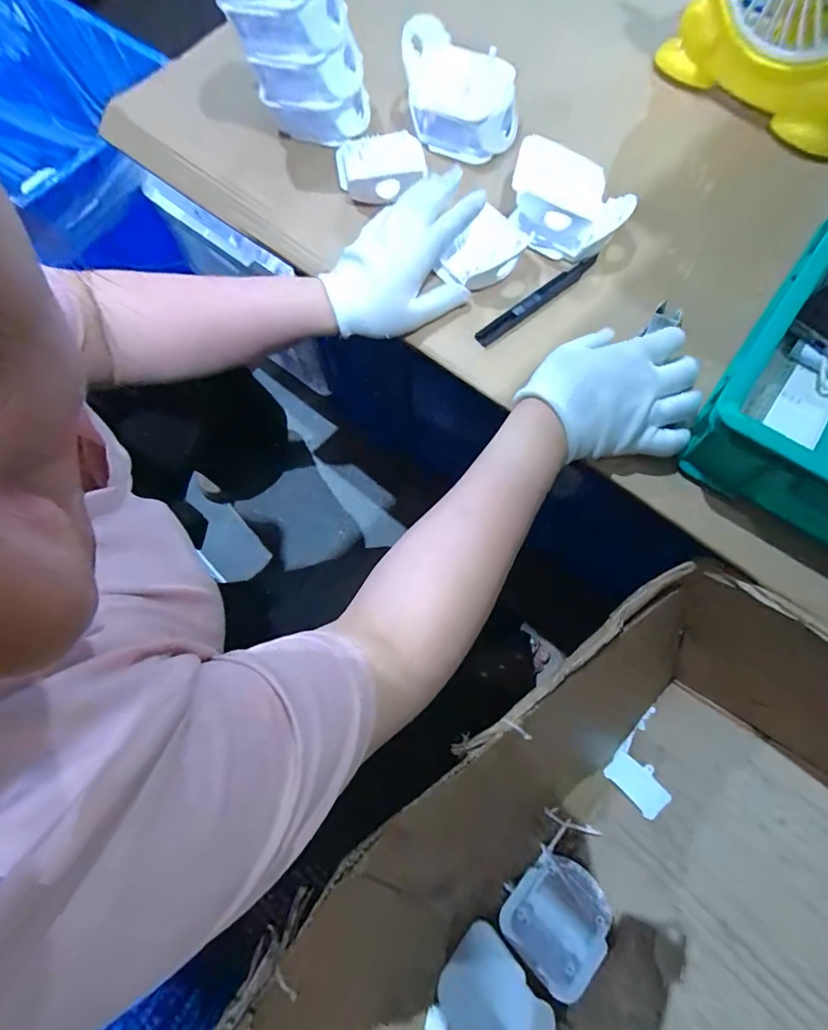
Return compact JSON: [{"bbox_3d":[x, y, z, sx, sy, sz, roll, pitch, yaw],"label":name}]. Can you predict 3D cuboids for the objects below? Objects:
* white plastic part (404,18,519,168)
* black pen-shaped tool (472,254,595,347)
[{"bbox_3d":[0.046,-0.426,0.483,0.119,0.069,0.076,25,74,10],"label":"white plastic part"},{"bbox_3d":[0.114,-0.200,0.443,0.141,0.010,0.016,-36,74,-10],"label":"black pen-shaped tool"}]

